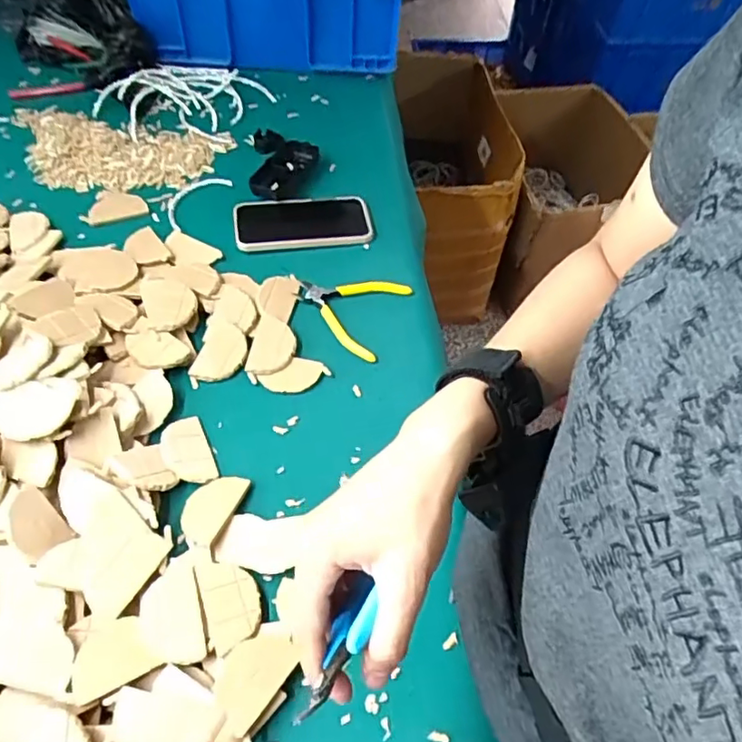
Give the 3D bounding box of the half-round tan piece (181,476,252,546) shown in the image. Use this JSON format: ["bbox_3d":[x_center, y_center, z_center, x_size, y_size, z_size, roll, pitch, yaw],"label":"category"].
[{"bbox_3d":[-0.138,0.115,0.499,0.039,0.007,0.068,24,58,12],"label":"half-round tan piece"}]

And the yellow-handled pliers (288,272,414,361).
[{"bbox_3d":[-0.033,-0.080,0.647,0.128,0.012,0.109,23,58,11],"label":"yellow-handled pliers"}]

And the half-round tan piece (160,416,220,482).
[{"bbox_3d":[-0.170,0.073,0.531,0.043,0.005,0.067,-8,56,-33],"label":"half-round tan piece"}]

